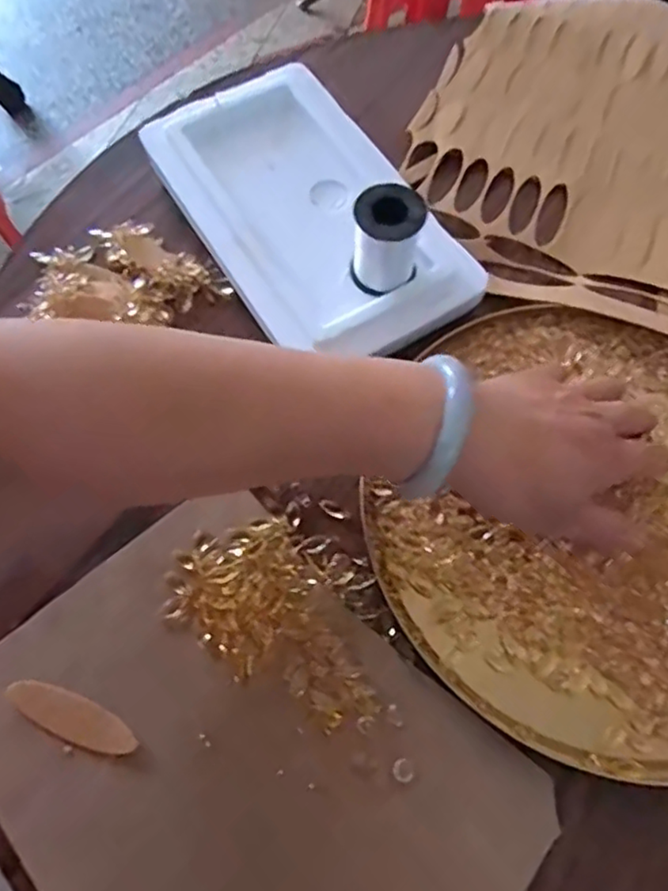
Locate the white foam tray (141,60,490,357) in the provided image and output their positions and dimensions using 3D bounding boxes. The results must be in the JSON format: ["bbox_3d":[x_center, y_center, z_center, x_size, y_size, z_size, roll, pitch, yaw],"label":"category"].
[{"bbox_3d":[-0.019,-0.166,0.447,0.152,0.040,0.255,-29,68,-13],"label":"white foam tray"}]

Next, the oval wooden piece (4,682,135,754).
[{"bbox_3d":[-0.130,0.135,0.311,0.068,0.006,0.018,19,66,9],"label":"oval wooden piece"}]

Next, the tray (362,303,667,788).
[{"bbox_3d":[0.165,0.040,0.359,0.259,0.012,0.267,0,64,0],"label":"tray"}]

